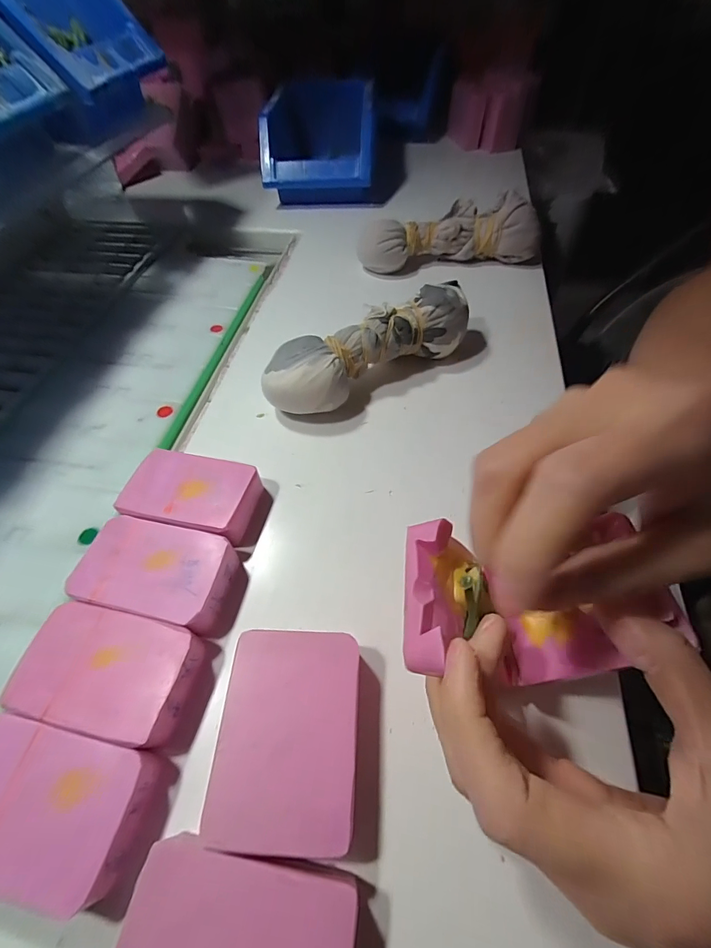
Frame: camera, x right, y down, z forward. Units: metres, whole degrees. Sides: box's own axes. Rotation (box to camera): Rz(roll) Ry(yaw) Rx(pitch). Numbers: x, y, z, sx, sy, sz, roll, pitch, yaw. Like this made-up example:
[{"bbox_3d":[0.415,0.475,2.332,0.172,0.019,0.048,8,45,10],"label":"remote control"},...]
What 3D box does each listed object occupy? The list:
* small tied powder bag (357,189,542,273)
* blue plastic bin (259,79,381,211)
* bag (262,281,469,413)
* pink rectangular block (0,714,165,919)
[{"bbox_3d":[0.087,-0.230,0.382,0.169,0.054,0.056,-3,54,-1],"label":"small tied powder bag"},{"bbox_3d":[-0.045,-0.405,0.491,0.136,0.085,0.186,-6,54,-3],"label":"blue plastic bin"},{"bbox_3d":[0.012,-0.086,0.282,0.161,0.048,0.049,-25,58,-16],"label":"bag"},{"bbox_3d":[-0.117,0.124,0.149,0.073,0.015,0.045,8,55,7],"label":"pink rectangular block"}]

